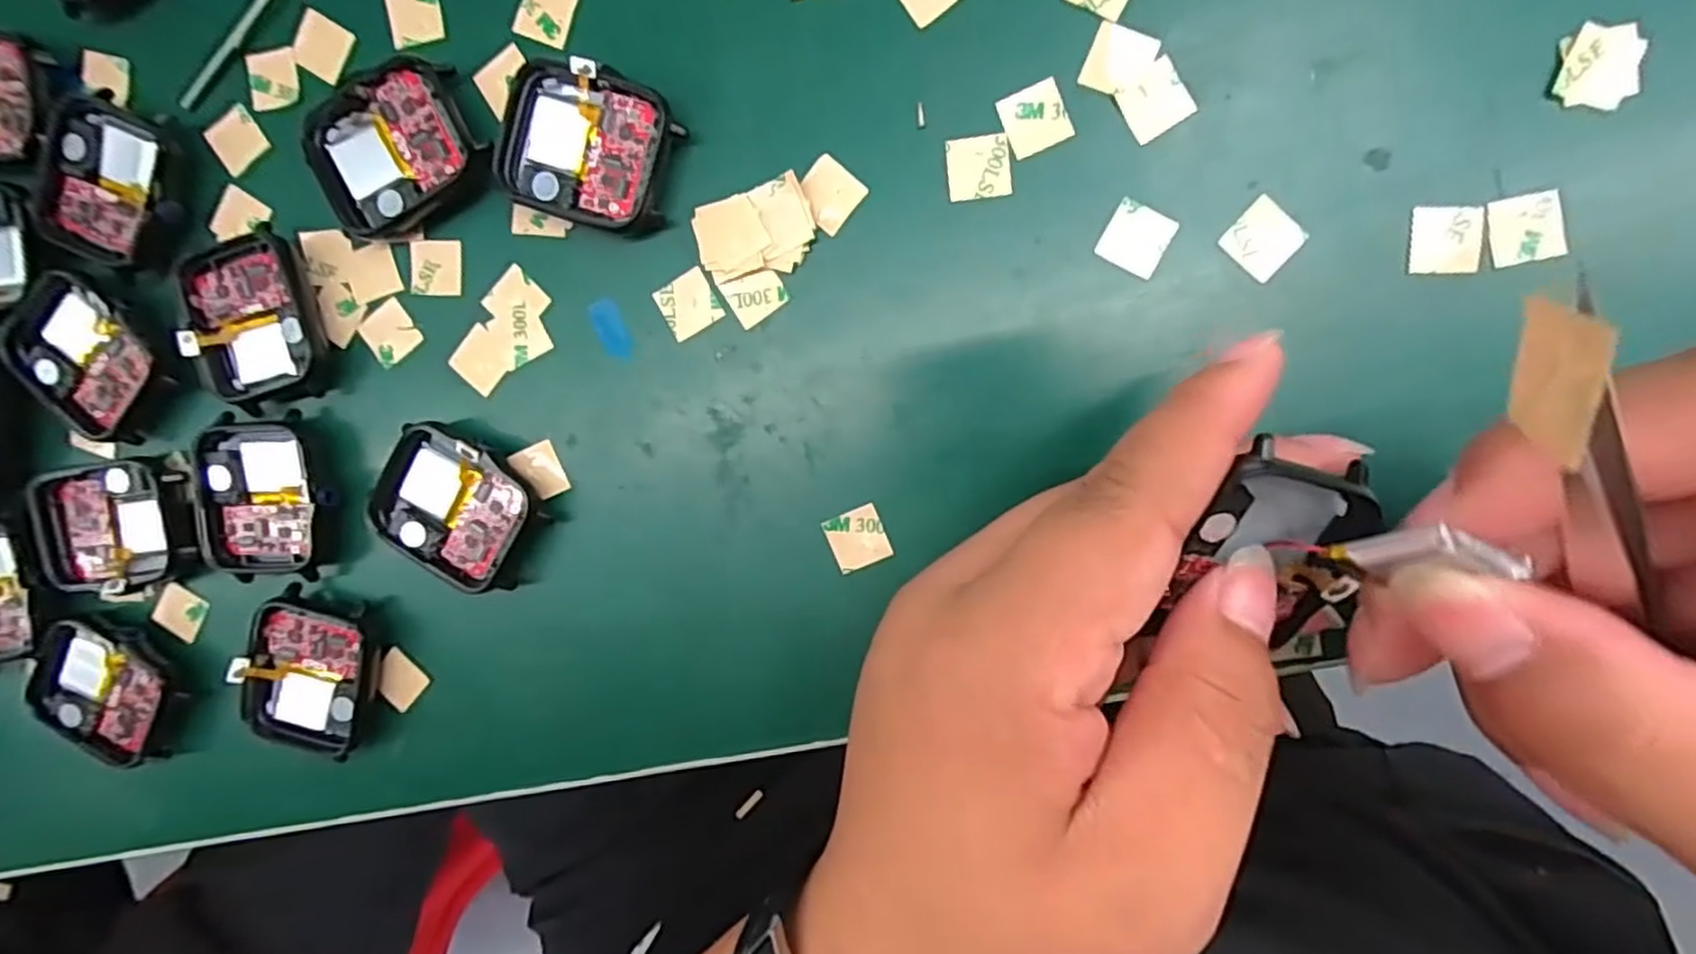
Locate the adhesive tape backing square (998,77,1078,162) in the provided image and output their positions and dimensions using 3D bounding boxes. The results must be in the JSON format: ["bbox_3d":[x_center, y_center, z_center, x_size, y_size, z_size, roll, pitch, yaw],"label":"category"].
[{"bbox_3d":[0.047,-0.090,0.182,0.015,0.004,0.016,-23,95,8],"label":"adhesive tape backing square"}]

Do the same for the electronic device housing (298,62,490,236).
[{"bbox_3d":[-0.123,-0.090,0.197,0.045,0.011,0.036,-26,92,9],"label":"electronic device housing"}]

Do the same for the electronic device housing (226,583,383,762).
[{"bbox_3d":[-0.157,0.059,0.214,0.036,0.014,0.048,12,97,6],"label":"electronic device housing"}]

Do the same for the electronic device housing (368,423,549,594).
[{"bbox_3d":[-0.109,0.008,0.205,0.046,0.013,0.038,26,98,4],"label":"electronic device housing"}]

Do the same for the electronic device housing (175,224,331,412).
[{"bbox_3d":[-0.169,-0.045,0.206,0.036,0.010,0.047,-12,94,8],"label":"electronic device housing"}]

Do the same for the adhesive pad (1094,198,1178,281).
[{"bbox_3d":[0.072,-0.059,0.179,0.015,0.004,0.016,28,98,4],"label":"adhesive pad"}]

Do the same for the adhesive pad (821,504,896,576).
[{"bbox_3d":[0.003,0.017,0.197,0.015,0.004,0.015,-23,89,7],"label":"adhesive pad"}]

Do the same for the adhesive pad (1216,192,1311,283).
[{"bbox_3d":[0.102,-0.058,0.176,0.016,0.004,0.016,44,99,1],"label":"adhesive pad"}]

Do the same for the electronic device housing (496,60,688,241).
[{"bbox_3d":[-0.068,-0.086,0.190,0.046,0.012,0.037,17,97,5],"label":"electronic device housing"}]

